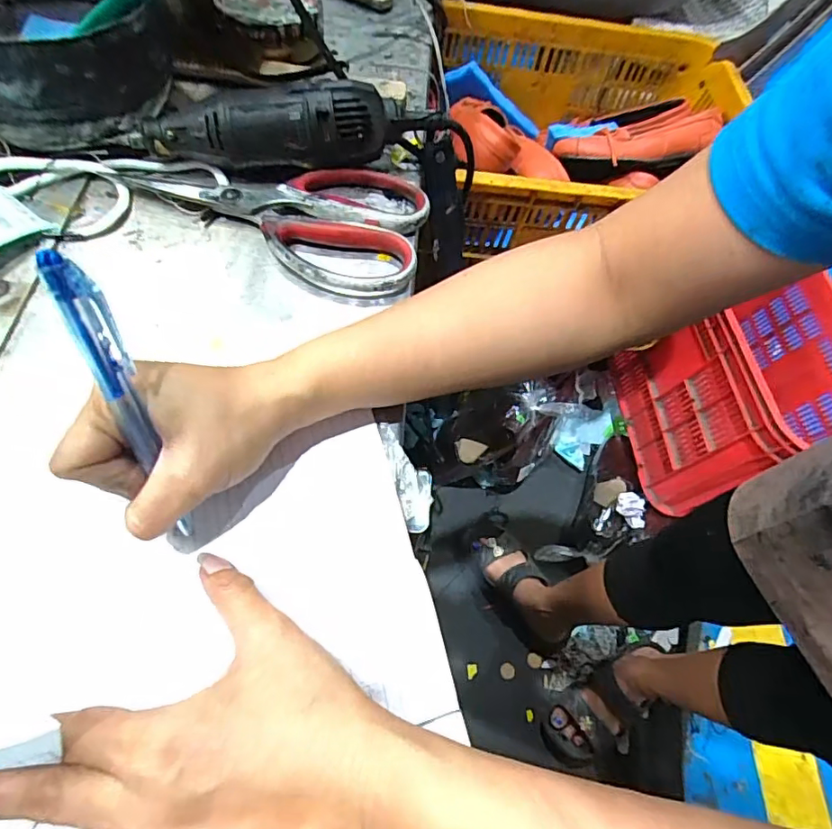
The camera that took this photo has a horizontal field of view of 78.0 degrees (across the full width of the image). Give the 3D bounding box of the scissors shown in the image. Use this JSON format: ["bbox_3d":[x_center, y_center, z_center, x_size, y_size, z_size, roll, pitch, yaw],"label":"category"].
[{"bbox_3d":[-0.095,-0.143,0.346,0.205,0.012,0.109,16,62,4],"label":"scissors"}]

